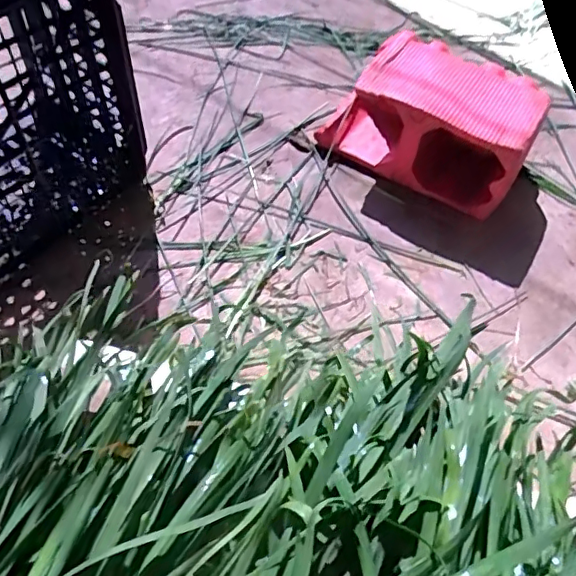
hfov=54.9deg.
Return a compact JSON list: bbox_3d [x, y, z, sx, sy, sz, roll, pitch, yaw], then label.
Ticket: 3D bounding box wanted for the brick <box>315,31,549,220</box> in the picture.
[{"bbox_3d":[0.224,-0.263,0.865,0.304,0.139,0.198,30,58,15],"label":"brick"}]

